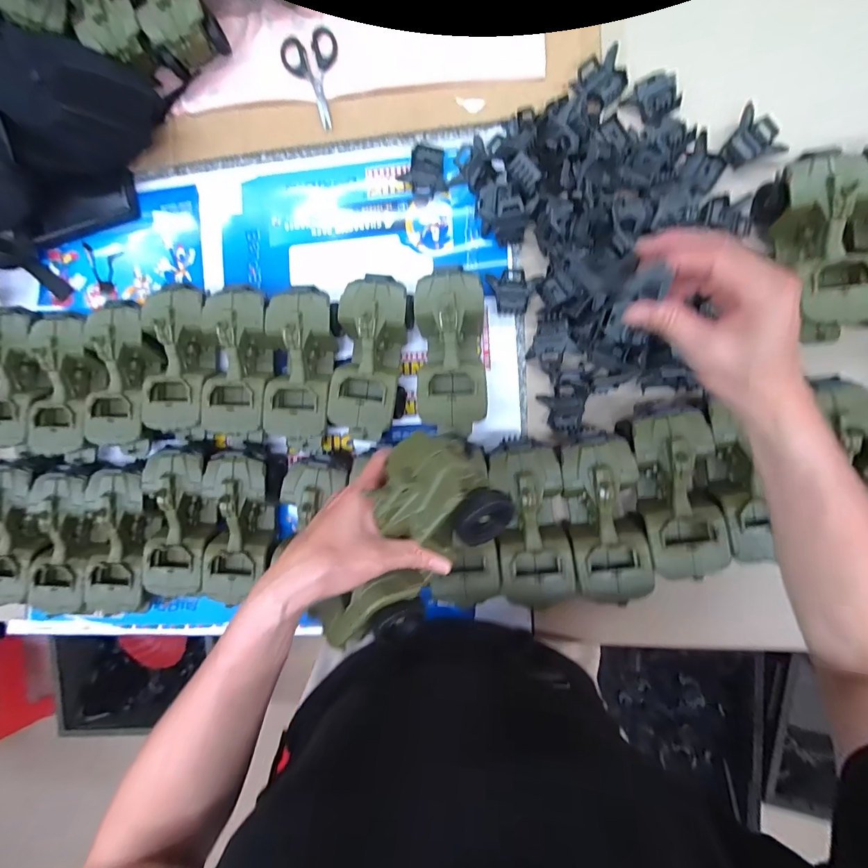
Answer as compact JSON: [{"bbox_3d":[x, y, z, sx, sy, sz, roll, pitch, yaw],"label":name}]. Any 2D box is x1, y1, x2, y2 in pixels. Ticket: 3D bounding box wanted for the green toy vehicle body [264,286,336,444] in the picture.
[{"bbox_3d":[-0.161,-0.082,0.529,0.076,0.083,0.182,2,90,7],"label":"green toy vehicle body"}]

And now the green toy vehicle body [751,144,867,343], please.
[{"bbox_3d":[0.413,-0.198,0.454,0.083,0.068,0.192,-8,89,7],"label":"green toy vehicle body"}]

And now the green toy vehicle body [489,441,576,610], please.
[{"bbox_3d":[0.112,0.101,0.497,0.082,0.079,0.187,-7,89,7],"label":"green toy vehicle body"}]

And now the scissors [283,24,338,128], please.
[{"bbox_3d":[-0.155,-0.465,0.559,0.072,0.006,0.127,-12,89,7],"label":"scissors"}]

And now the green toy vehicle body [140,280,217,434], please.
[{"bbox_3d":[-0.315,-0.094,0.549,0.075,0.083,0.175,1,90,7],"label":"green toy vehicle body"}]

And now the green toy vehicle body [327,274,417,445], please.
[{"bbox_3d":[-0.073,-0.088,0.520,0.082,0.080,0.189,11,92,7],"label":"green toy vehicle body"}]

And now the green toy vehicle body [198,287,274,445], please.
[{"bbox_3d":[-0.240,-0.086,0.540,0.078,0.081,0.181,1,90,7],"label":"green toy vehicle body"}]

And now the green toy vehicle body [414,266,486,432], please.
[{"bbox_3d":[0.022,-0.094,0.506,0.077,0.080,0.184,-2,90,7],"label":"green toy vehicle body"}]

